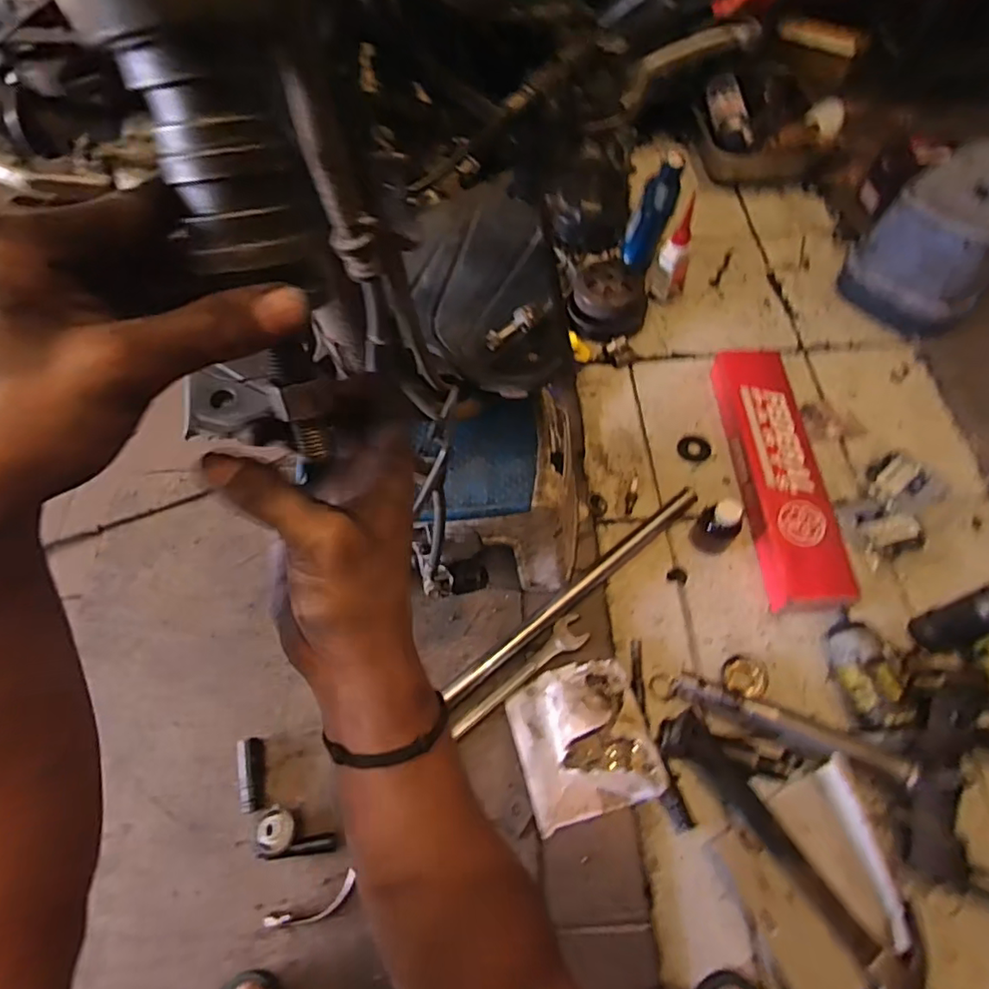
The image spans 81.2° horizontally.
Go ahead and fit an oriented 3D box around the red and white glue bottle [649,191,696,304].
[{"bbox_3d":[0.310,-0.407,0.994,0.057,0.167,0.047,14,63,9],"label":"red and white glue bottle"}]

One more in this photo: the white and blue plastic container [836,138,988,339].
[{"bbox_3d":[0.762,-0.422,0.969,0.267,0.195,0.196,-35,66,-16],"label":"white and blue plastic container"}]

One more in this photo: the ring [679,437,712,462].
[{"bbox_3d":[0.312,-0.072,0.899,0.047,0.005,0.051,-1,61,2],"label":"ring"}]

